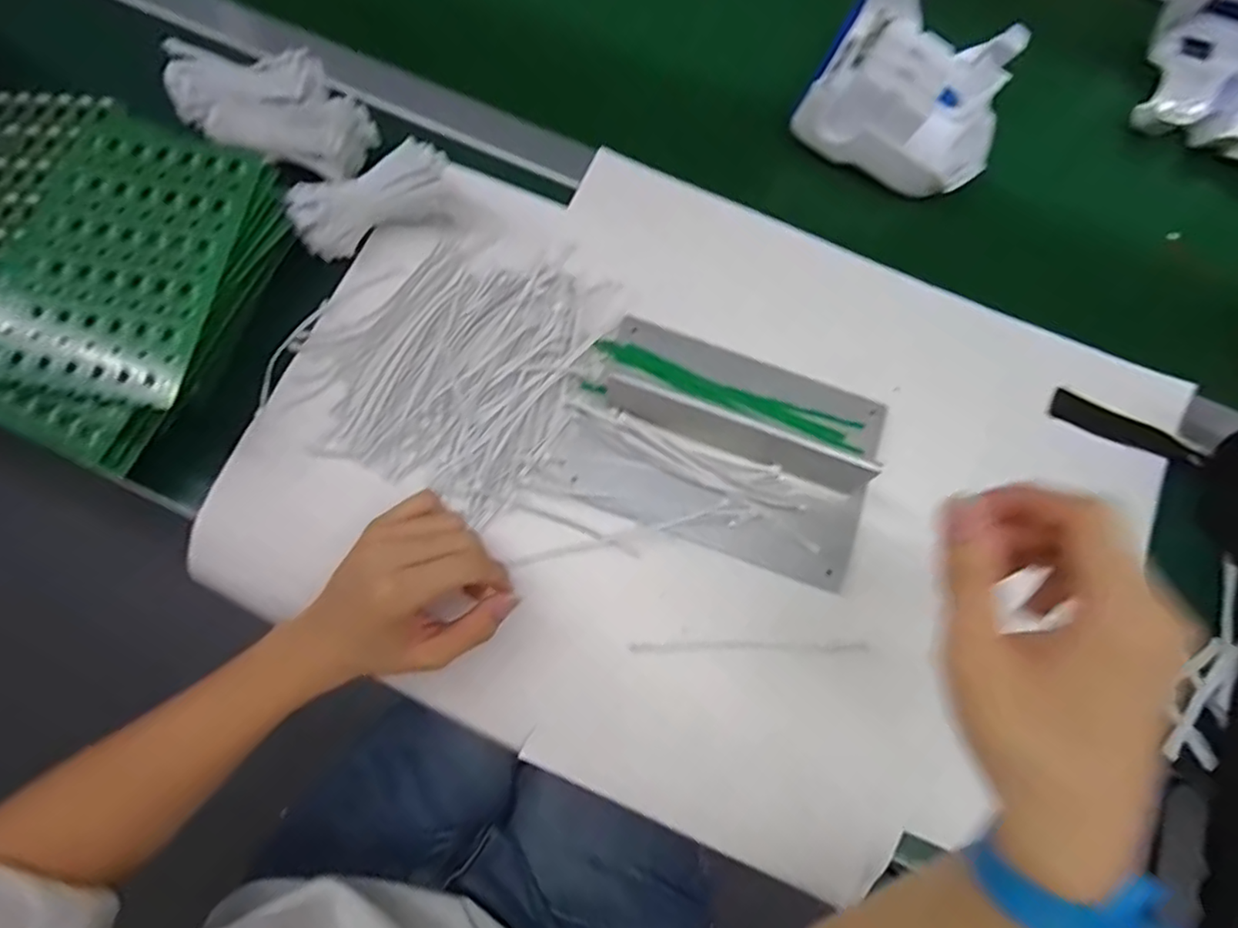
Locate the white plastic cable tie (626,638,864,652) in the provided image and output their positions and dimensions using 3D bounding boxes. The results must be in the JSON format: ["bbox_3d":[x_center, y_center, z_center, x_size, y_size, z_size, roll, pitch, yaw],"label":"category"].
[{"bbox_3d":[0.087,0.126,0.429,0.159,0.010,0.009,-4,73,12],"label":"white plastic cable tie"}]

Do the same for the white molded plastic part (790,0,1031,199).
[{"bbox_3d":[0.248,-0.323,0.508,0.148,0.072,0.187,28,75,5],"label":"white molded plastic part"}]

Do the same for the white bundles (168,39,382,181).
[{"bbox_3d":[-0.267,-0.273,0.464,0.154,0.045,0.099,42,76,9],"label":"white bundles"}]

